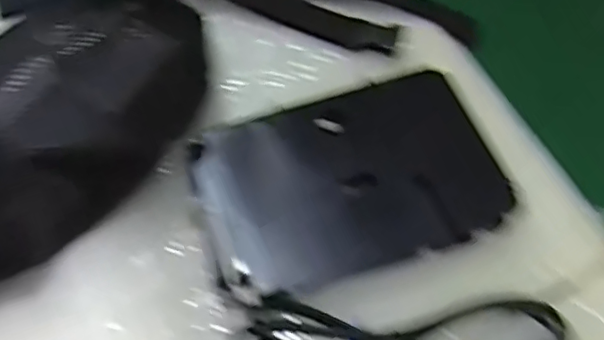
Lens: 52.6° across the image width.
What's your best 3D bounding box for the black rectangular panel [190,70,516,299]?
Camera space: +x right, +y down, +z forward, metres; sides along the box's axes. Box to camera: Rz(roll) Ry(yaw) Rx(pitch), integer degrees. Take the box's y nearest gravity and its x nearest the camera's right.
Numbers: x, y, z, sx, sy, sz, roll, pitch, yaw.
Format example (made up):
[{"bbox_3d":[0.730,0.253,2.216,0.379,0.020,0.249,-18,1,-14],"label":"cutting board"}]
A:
[{"bbox_3d":[0.029,0.005,0.384,0.184,0.009,0.119,-17,62,-8],"label":"black rectangular panel"}]

